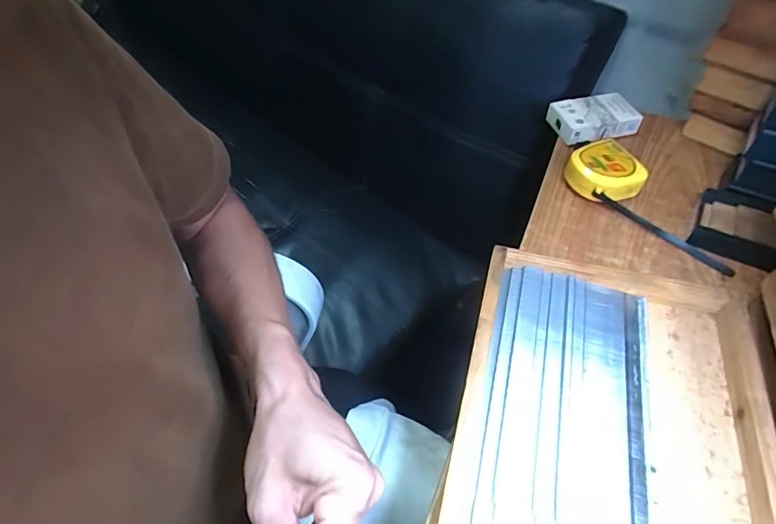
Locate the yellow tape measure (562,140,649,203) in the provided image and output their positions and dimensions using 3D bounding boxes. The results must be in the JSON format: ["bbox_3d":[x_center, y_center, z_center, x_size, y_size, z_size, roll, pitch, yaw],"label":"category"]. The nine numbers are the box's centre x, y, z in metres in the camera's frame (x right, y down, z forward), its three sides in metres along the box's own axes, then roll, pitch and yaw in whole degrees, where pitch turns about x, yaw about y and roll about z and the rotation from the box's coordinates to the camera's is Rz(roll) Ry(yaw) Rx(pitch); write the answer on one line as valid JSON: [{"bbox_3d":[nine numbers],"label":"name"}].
[{"bbox_3d":[0.225,-0.091,0.455,0.071,0.033,0.065,-20,55,-15],"label":"yellow tape measure"}]

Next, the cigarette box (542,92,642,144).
[{"bbox_3d":[0.245,-0.172,0.527,0.097,0.025,0.066,-14,54,-11],"label":"cigarette box"}]

